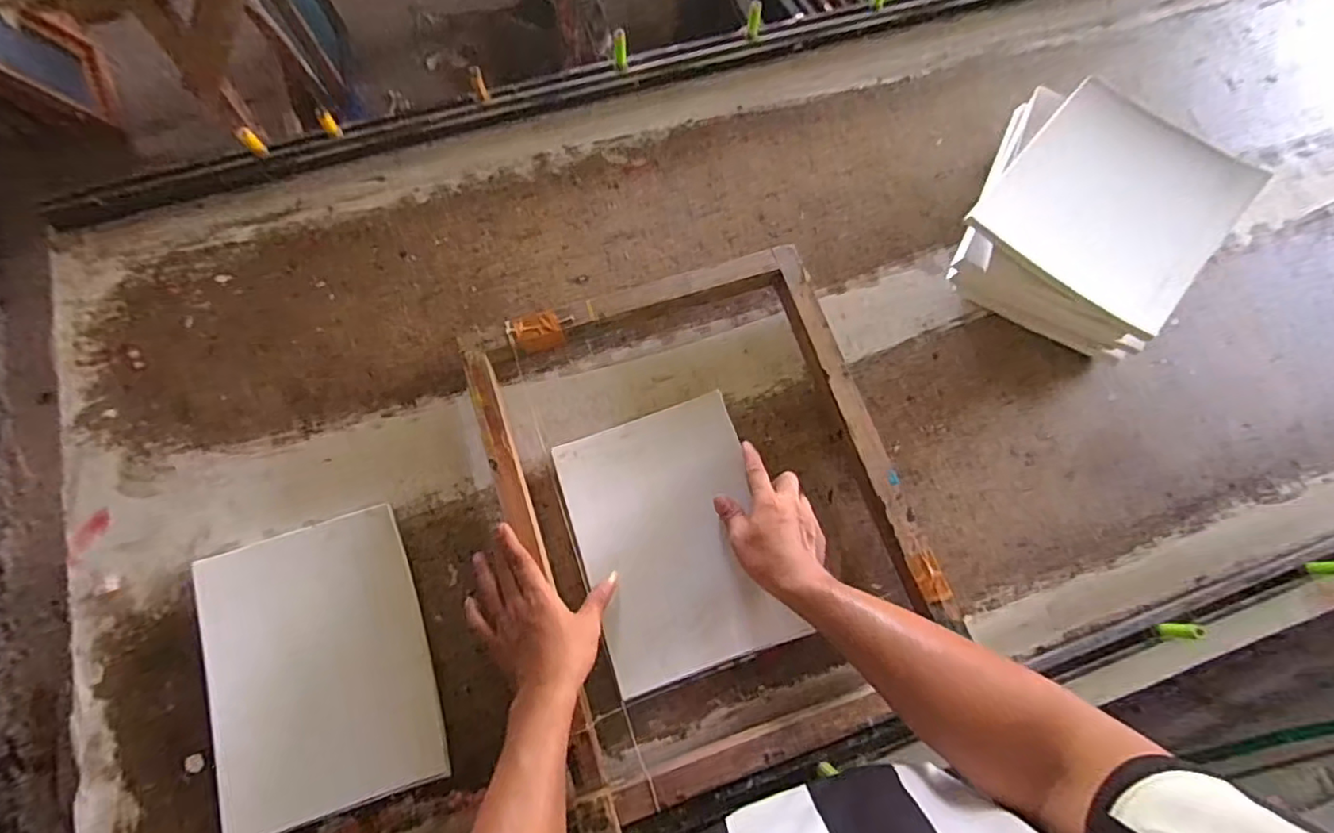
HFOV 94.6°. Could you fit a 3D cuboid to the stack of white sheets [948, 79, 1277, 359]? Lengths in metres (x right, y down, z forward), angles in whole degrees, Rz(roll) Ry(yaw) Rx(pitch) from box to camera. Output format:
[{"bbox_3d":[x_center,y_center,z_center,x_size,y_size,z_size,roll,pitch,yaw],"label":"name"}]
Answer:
[{"bbox_3d":[0.502,-0.230,0.743,0.252,0.120,0.274,31,78,7],"label":"stack of white sheets"}]

